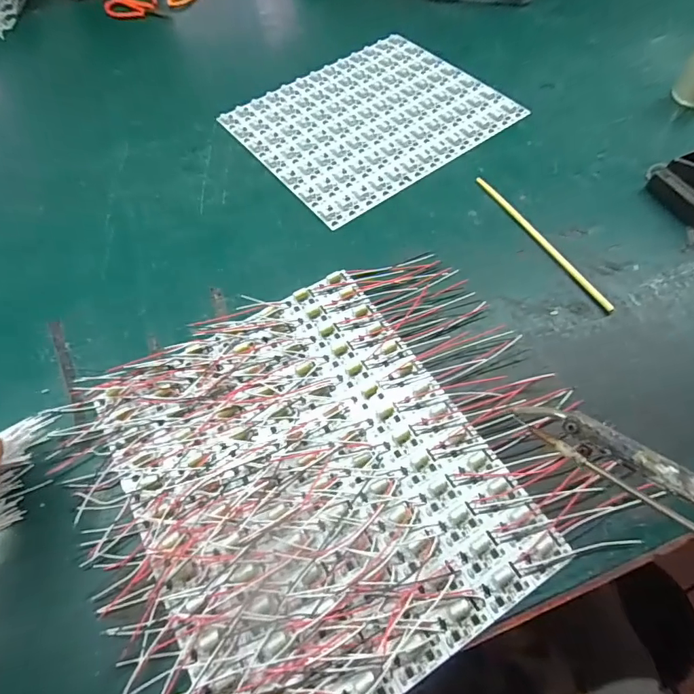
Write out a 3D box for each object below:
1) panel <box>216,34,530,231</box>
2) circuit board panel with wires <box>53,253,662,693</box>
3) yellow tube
[{"bbox_3d":[0.026,-0.278,0.542,0.282,0.005,0.240,-34,63,-16],"label":"panel"},{"bbox_3d":[-0.013,0.078,0.335,0.346,0.013,0.293,-27,62,-12],"label":"circuit board panel with wires"},{"bbox_3d":[0.182,-0.104,0.430,0.007,0.005,0.192,-25,61,-11],"label":"yellow tube"}]

